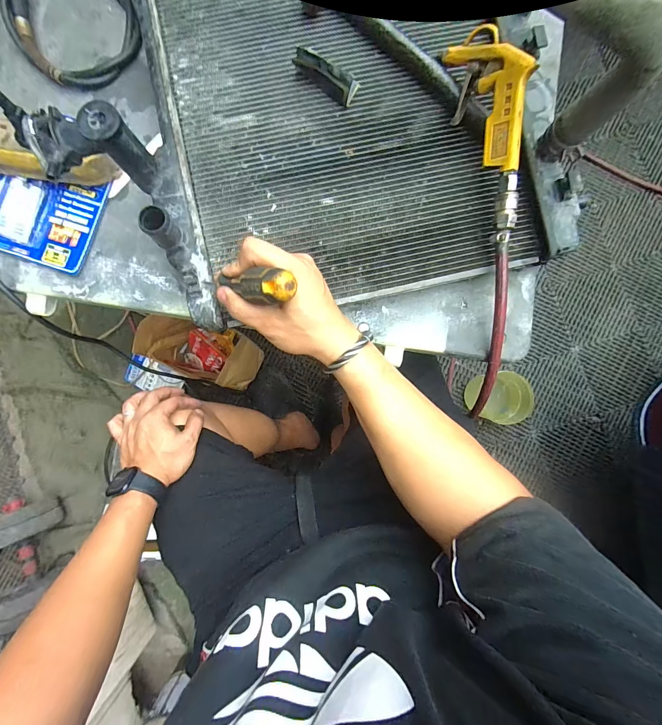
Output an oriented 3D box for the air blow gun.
[{"bbox_3d":[0.174,-0.241,0.347,0.028,0.074,0.217,-12,90,-44],"label":"air blow gun"}]

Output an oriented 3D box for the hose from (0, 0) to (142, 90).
[{"bbox_3d":[-0.363,-0.473,0.425,0.267,0.039,0.157,44,88,4],"label":"hose"}]

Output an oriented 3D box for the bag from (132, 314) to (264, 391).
[{"bbox_3d":[-0.337,-0.027,0.891,0.267,0.181,0.131,22,86,3],"label":"bag"}]

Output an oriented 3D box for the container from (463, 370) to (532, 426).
[{"bbox_3d":[0.469,0.098,0.956,0.128,0.139,0.140,0,86,1],"label":"container"}]

